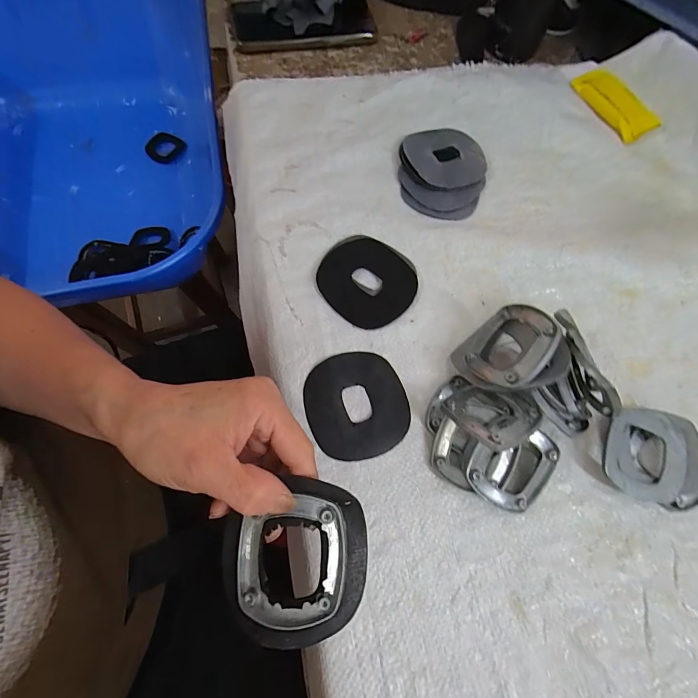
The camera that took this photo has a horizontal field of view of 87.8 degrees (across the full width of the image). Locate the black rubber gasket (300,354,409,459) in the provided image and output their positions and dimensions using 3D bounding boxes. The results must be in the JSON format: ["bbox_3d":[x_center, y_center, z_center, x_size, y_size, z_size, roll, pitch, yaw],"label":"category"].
[{"bbox_3d":[0.007,0.041,0.277,0.077,0.010,0.079,-17,72,-9],"label":"black rubber gasket"}]

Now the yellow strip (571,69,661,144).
[{"bbox_3d":[0.295,-0.276,0.404,0.046,0.015,0.099,-34,75,-14],"label":"yellow strip"}]

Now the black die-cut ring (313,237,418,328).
[{"bbox_3d":[0.017,-0.060,0.316,0.079,0.005,0.081,-40,76,-15],"label":"black die-cut ring"}]

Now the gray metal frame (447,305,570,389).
[{"bbox_3d":[0.116,0.003,0.267,0.072,0.019,0.072,-38,40,22],"label":"gray metal frame"}]

